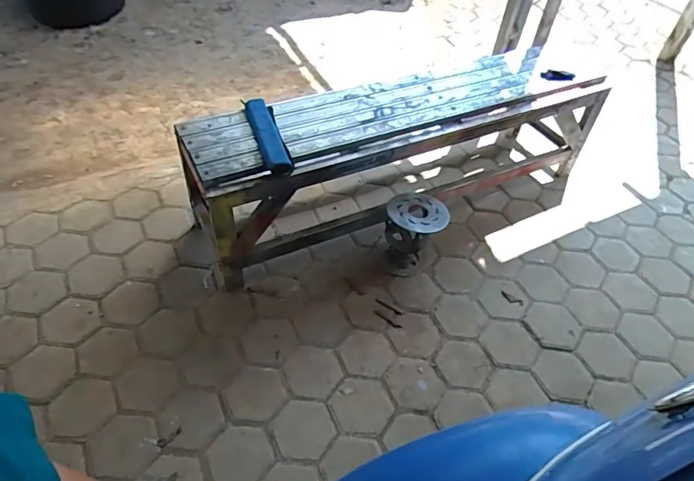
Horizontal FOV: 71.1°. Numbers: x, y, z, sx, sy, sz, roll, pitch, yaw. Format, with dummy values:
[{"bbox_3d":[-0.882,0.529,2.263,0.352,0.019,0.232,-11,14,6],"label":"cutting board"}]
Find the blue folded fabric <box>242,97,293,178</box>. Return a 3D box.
[{"bbox_3d":[-0.270,-0.364,1.668,0.102,0.068,0.335,-12,51,-16],"label":"blue folded fabric"}]

